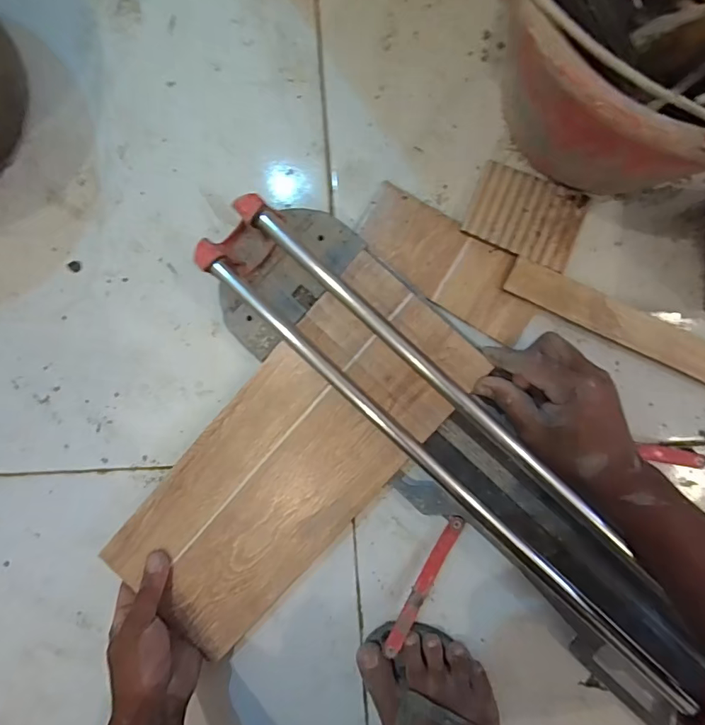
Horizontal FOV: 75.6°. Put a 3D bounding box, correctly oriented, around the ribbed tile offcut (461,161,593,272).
[{"bbox_3d":[0.158,-0.135,0.416,0.097,0.014,0.072,25,95,4],"label":"ribbed tile offcut"}]

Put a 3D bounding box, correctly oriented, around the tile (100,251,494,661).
[{"bbox_3d":[-0.058,0.095,0.427,0.156,0.008,0.384,41,96,3],"label":"tile"}]

